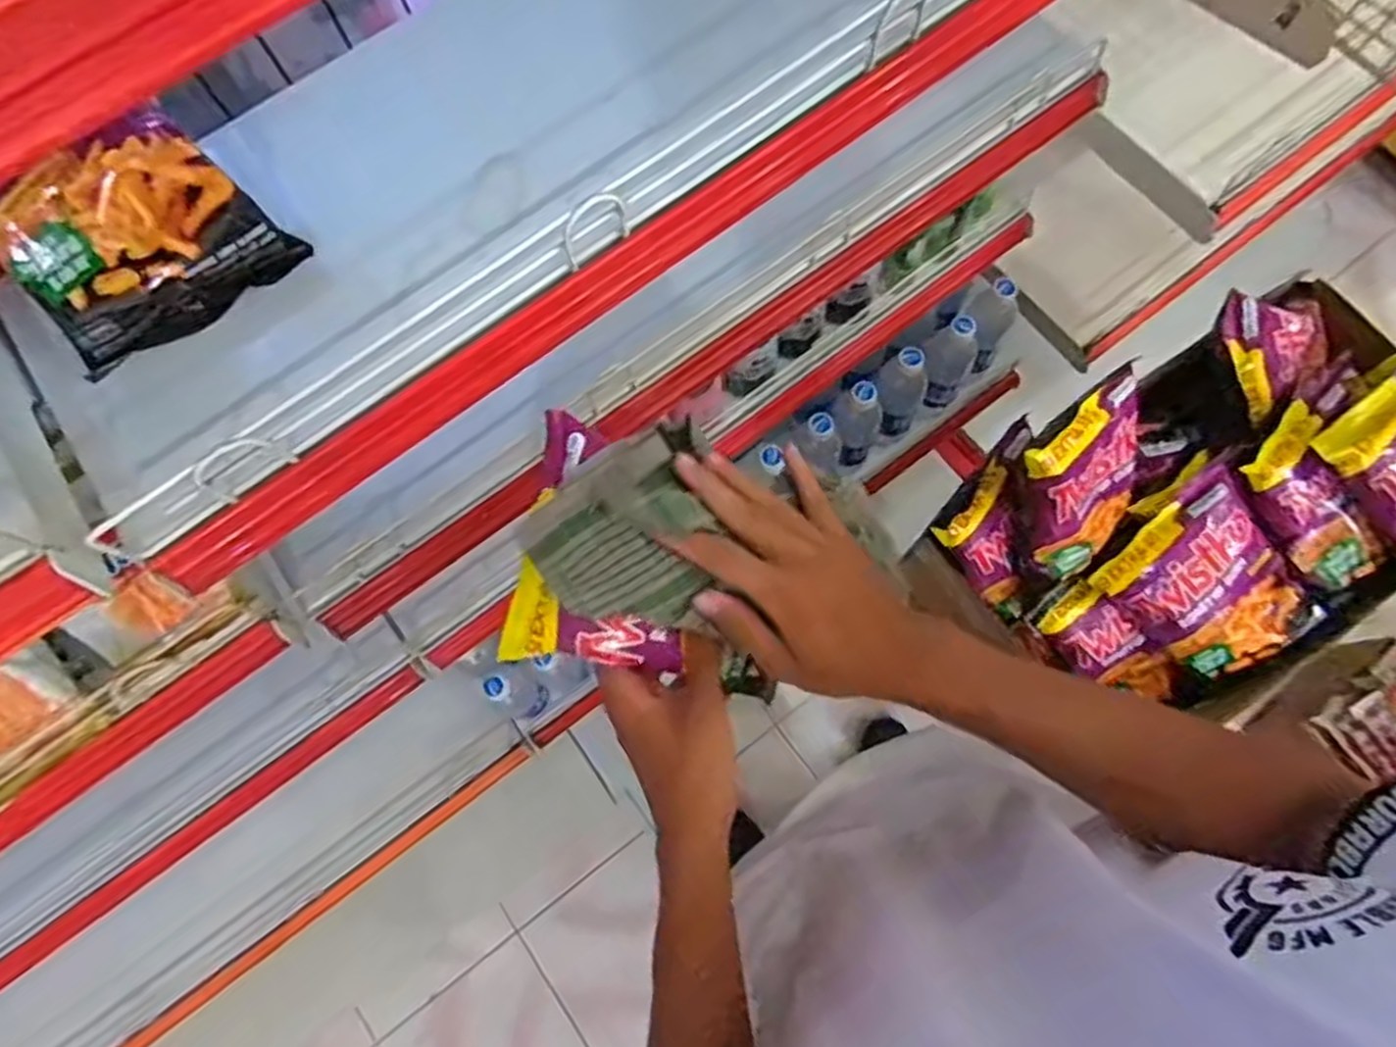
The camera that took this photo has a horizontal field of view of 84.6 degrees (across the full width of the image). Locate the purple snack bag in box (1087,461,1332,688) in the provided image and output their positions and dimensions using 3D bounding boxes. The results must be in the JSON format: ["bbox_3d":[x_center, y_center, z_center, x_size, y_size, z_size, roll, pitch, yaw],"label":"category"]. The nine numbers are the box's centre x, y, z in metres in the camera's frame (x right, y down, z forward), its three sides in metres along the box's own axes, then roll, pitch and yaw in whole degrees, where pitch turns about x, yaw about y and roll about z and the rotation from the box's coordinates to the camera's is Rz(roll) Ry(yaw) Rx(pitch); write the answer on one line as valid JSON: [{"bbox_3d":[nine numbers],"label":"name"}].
[{"bbox_3d":[0.468,0.055,0.700,0.141,0.039,0.175,-44,100,10],"label":"purple snack bag in box"}]

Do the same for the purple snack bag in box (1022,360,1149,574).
[{"bbox_3d":[0.341,-0.037,0.664,0.124,0.147,0.028,-37,37,-13],"label":"purple snack bag in box"}]

